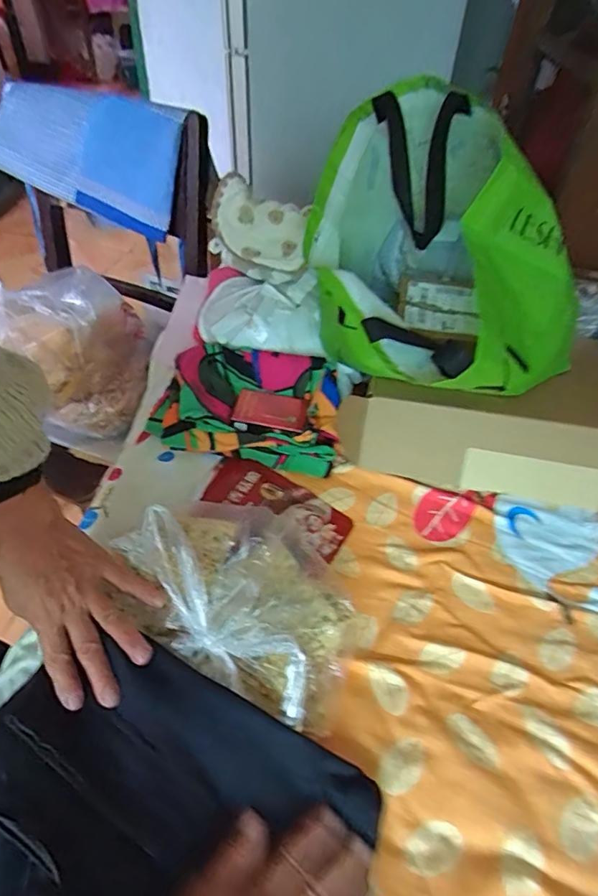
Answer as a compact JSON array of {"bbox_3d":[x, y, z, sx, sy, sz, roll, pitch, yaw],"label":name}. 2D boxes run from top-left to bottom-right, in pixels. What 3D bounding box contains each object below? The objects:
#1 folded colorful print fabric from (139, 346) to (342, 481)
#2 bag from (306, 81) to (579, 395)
[{"bbox_3d":[-0.061,-0.046,0.602,0.233,0.088,0.144,13,48,6],"label":"folded colorful print fabric"},{"bbox_3d":[0.144,-0.197,0.513,0.255,0.233,0.287,-20,52,-20],"label":"bag"}]

